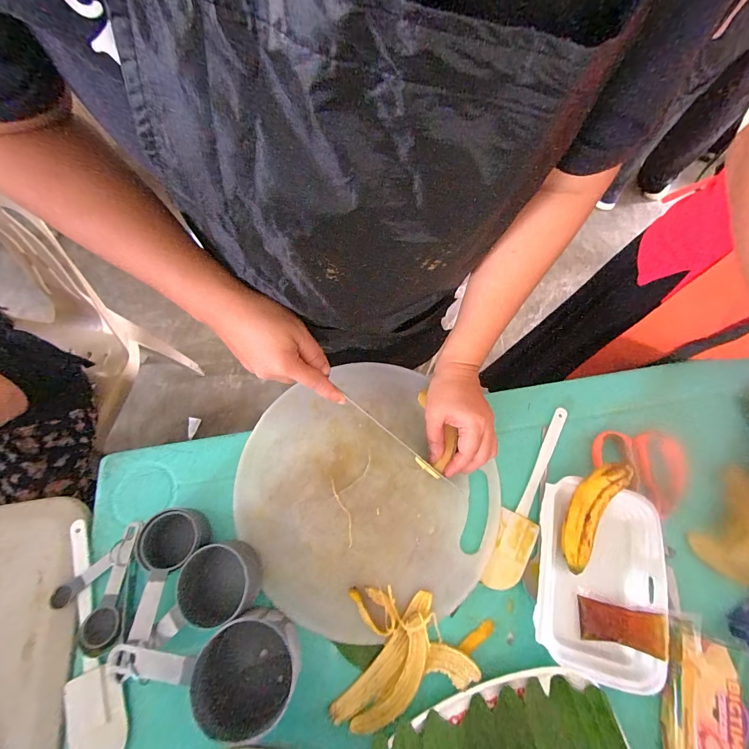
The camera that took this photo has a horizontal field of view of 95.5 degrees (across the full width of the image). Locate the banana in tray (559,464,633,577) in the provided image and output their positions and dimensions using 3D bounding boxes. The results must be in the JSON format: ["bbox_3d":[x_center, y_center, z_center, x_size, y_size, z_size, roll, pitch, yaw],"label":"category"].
[{"bbox_3d":[0.232,0.150,0.368,0.032,0.028,0.123,25,89,8],"label":"banana in tray"}]

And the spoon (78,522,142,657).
[{"bbox_3d":[-0.272,0.219,0.354,0.033,0.012,0.113,-1,58,-12],"label":"spoon"}]

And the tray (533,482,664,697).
[{"bbox_3d":[0.237,0.211,0.361,0.123,0.023,0.181,16,70,5],"label":"tray"}]

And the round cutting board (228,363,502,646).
[{"bbox_3d":[-0.015,0.134,0.393,0.273,0.008,0.290,0,70,-1],"label":"round cutting board"}]

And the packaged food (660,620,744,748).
[{"bbox_3d":[0.307,0.307,0.319,0.058,0.028,0.118,14,70,4],"label":"packaged food"}]

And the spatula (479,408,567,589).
[{"bbox_3d":[0.183,0.137,0.403,0.040,0.007,0.226,24,71,8],"label":"spatula"}]

